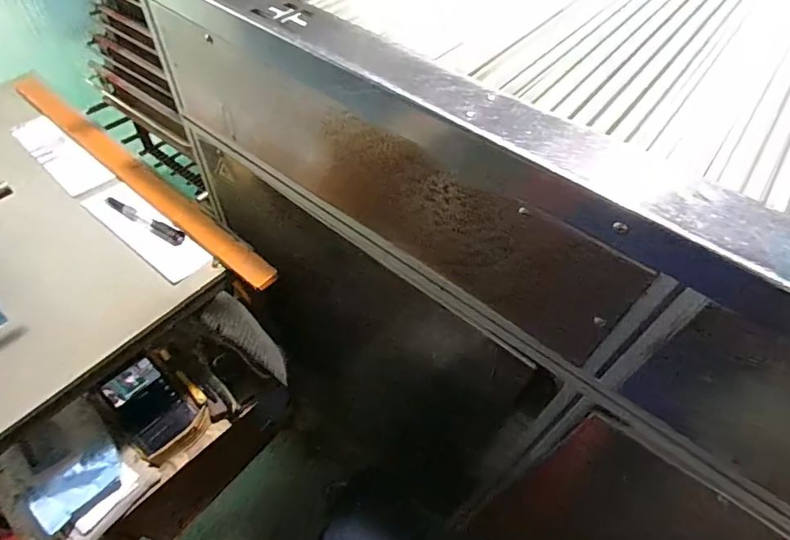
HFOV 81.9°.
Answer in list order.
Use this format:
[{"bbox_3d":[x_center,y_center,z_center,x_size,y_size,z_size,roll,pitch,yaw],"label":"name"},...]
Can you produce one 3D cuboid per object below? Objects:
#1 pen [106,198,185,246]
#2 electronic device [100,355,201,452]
[{"bbox_3d":[-0.325,-0.067,0.582,0.136,0.018,0.020,25,54,16],"label":"pen"},{"bbox_3d":[-0.348,0.188,0.642,0.120,0.012,0.076,39,62,11],"label":"electronic device"}]

